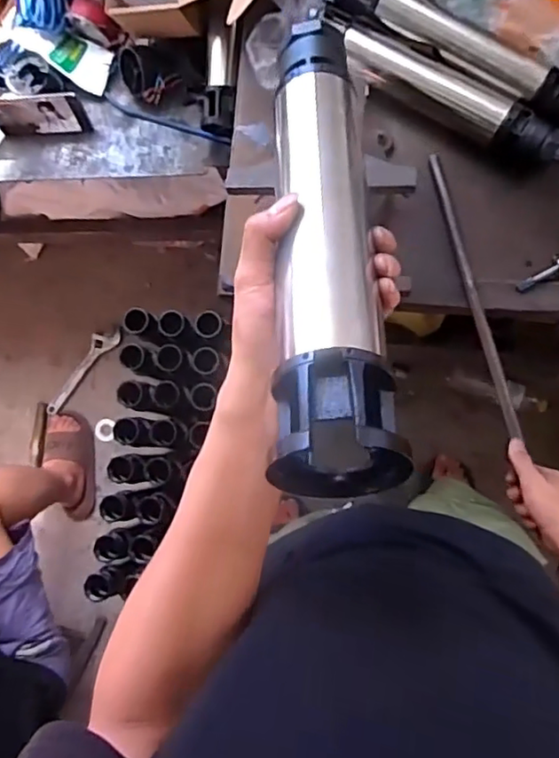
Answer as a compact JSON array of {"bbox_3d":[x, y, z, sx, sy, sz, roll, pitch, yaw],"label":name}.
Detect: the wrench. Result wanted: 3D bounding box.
[{"bbox_3d":[-0.533,-0.029,1.590,0.062,0.024,0.285,40,89,10],"label":"wrench"}]

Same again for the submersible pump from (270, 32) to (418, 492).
[{"bbox_3d":[0.032,-0.105,0.381,0.063,0.059,0.352,-3,61,6],"label":"submersible pump"}]

